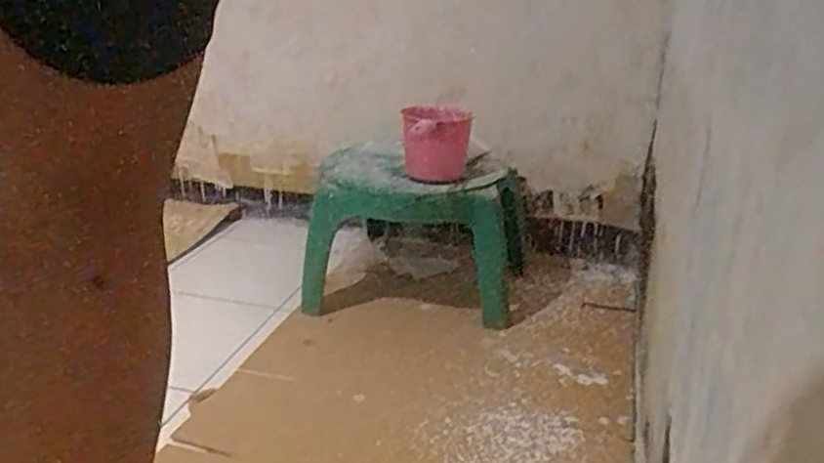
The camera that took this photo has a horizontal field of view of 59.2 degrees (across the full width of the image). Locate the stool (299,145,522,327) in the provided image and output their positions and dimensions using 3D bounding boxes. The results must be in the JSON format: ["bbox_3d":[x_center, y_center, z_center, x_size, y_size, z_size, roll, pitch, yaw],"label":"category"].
[{"bbox_3d":[0.010,-0.005,1.444,0.404,0.283,0.306,4,22,6],"label":"stool"}]

